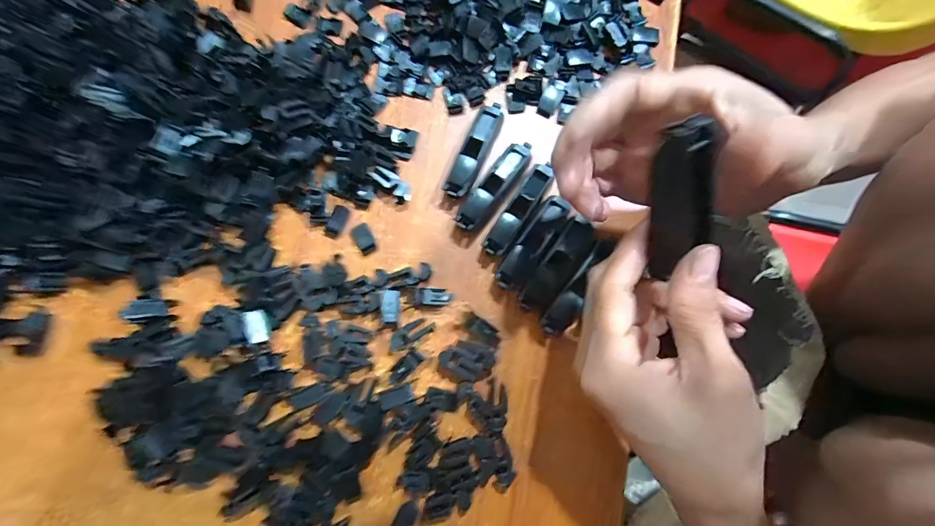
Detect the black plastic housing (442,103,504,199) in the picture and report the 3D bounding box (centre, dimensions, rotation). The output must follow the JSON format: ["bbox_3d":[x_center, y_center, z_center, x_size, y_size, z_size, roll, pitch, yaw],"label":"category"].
[{"bbox_3d":[0.006,-0.074,0.262,0.017,0.015,0.073,24,80,4],"label":"black plastic housing"}]

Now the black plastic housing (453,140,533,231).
[{"bbox_3d":[0.017,-0.051,0.259,0.018,0.017,0.073,38,81,6],"label":"black plastic housing"}]

